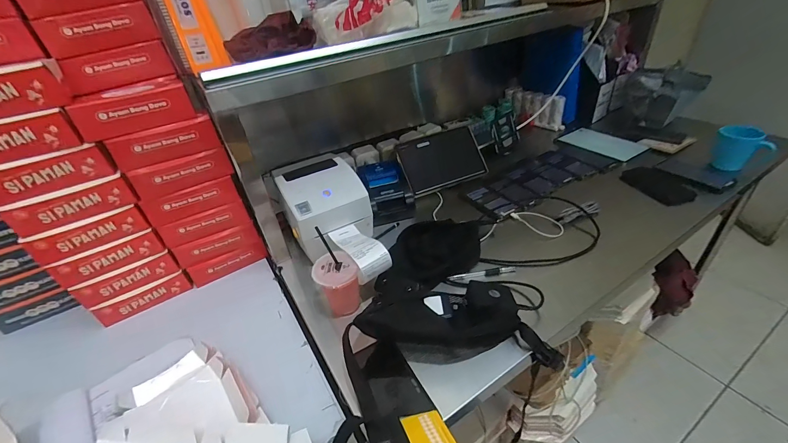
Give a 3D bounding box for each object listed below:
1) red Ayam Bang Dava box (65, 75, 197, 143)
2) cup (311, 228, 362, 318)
[{"bbox_3d":[-0.479,-0.220,0.627,0.174,0.065,0.133,-26,40,-24],"label":"red Ayam Bang Dava box"},{"bbox_3d":[-0.105,0.121,0.646,0.079,0.122,0.080,-17,37,-13],"label":"cup"}]

